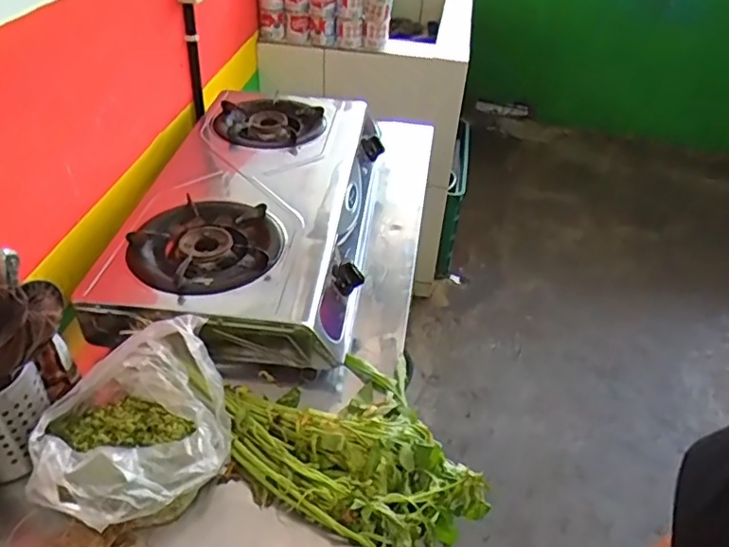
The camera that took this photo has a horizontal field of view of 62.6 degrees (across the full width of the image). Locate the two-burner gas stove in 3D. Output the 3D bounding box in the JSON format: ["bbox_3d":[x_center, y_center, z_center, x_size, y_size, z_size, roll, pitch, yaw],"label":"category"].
[{"bbox_3d":[-0.200,-0.107,1.051,0.400,0.173,0.643,5,39,2],"label":"two-burner gas stove"}]

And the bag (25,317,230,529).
[{"bbox_3d":[-0.252,0.171,0.671,0.190,0.145,0.204,-12,42,-18],"label":"bag"}]

